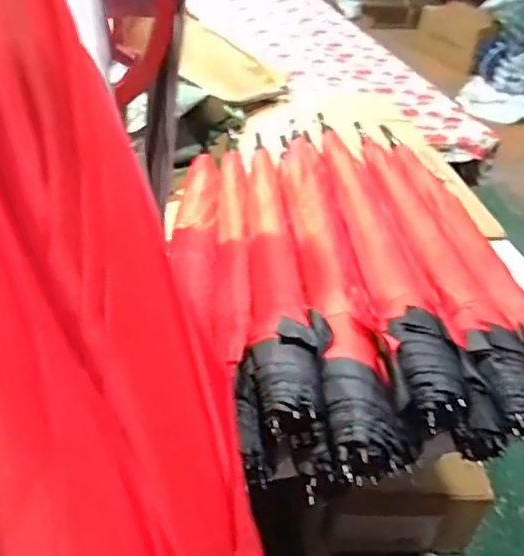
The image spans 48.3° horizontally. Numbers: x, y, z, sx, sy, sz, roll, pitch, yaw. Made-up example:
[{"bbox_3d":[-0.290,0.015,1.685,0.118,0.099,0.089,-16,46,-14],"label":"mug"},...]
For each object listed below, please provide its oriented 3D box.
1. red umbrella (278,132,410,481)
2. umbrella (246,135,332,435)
[{"bbox_3d":[0.075,-0.025,0.677,0.076,0.051,0.562,0,38,-6],"label":"red umbrella"},{"bbox_3d":[0.012,-0.057,0.708,0.064,0.053,0.585,1,38,-5],"label":"umbrella"}]

